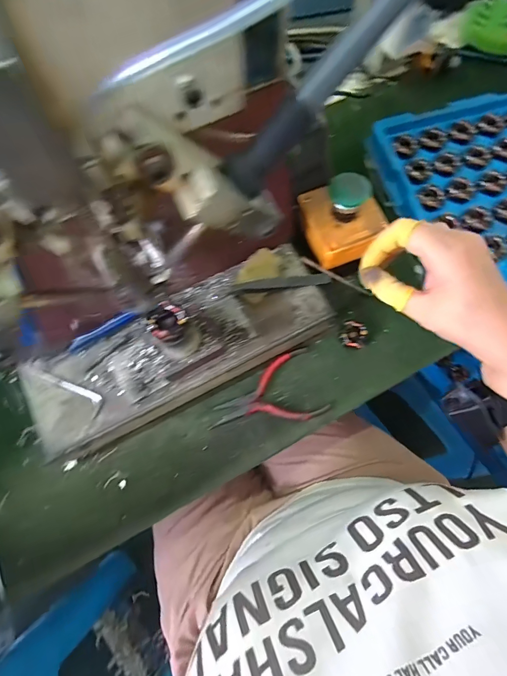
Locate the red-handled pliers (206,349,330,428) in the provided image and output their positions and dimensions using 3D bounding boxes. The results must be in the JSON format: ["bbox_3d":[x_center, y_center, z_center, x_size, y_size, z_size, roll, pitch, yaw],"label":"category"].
[{"bbox_3d":[0.012,0.063,0.366,0.118,0.010,0.071,-21,73,-6],"label":"red-handled pliers"}]

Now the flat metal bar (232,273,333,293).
[{"bbox_3d":[0.028,-0.055,0.355,0.100,0.004,0.011,-7,94,-6],"label":"flat metal bar"}]

